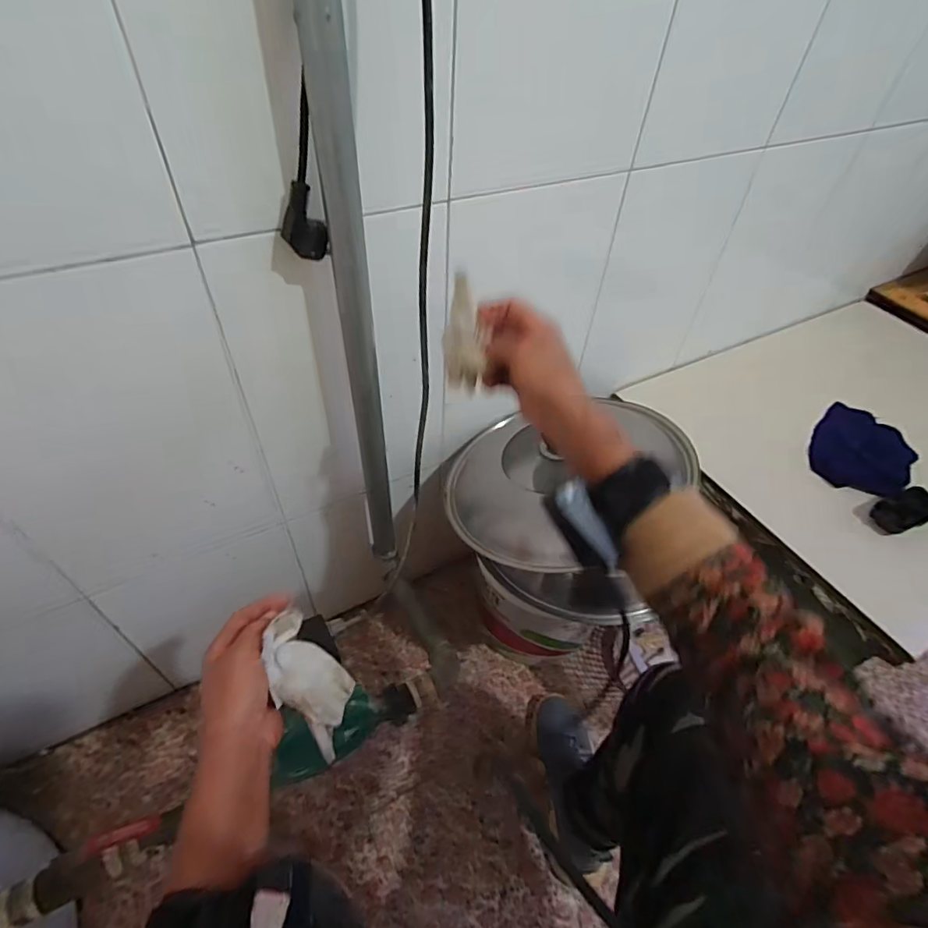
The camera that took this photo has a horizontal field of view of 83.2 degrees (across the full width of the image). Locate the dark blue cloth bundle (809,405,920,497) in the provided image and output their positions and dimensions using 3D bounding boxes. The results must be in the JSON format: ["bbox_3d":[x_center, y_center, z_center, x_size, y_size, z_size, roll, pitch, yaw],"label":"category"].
[{"bbox_3d":[0.672,-0.029,0.883,0.140,0.049,0.199,35,54,24],"label":"dark blue cloth bundle"}]

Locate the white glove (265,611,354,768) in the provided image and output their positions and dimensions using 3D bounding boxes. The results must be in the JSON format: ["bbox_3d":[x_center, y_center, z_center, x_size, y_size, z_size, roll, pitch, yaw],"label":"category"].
[{"bbox_3d":[-0.121,0.177,0.419,0.051,0.026,0.119,-27,91,-26],"label":"white glove"}]

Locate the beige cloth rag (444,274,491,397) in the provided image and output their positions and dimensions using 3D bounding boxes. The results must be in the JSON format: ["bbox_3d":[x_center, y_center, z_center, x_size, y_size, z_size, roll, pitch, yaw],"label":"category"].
[{"bbox_3d":[0.000,-0.111,0.453,0.032,0.099,0.033,-5,15,-9],"label":"beige cloth rag"}]

